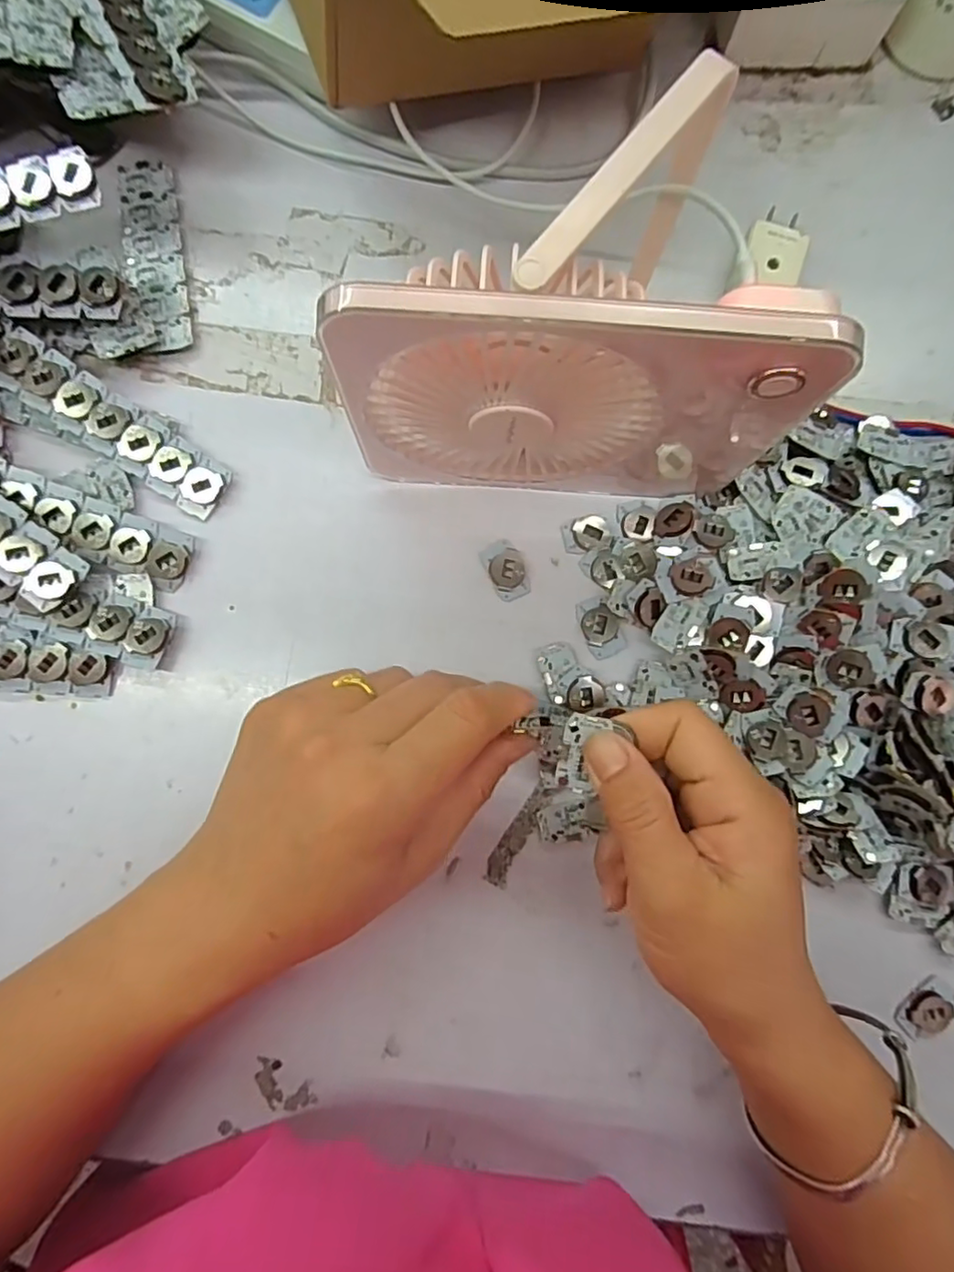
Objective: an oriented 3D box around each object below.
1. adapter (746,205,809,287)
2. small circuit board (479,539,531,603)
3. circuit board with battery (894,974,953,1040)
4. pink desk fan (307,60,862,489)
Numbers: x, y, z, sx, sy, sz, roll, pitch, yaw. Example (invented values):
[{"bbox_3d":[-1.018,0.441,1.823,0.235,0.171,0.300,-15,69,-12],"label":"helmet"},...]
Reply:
[{"bbox_3d":[0.157,-0.206,0.319,0.030,0.019,0.049,16,83,0],"label":"adapter"},{"bbox_3d":[0.015,-0.034,0.306,0.019,0.005,0.031,-23,85,-4],"label":"small circuit board"},{"bbox_3d":[0.213,0.176,0.283,0.019,0.005,0.029,44,84,4],"label":"circuit board with battery"},{"bbox_3d":[0.047,-0.113,0.246,0.196,0.141,0.079,4,83,-1],"label":"pink desk fan"}]

